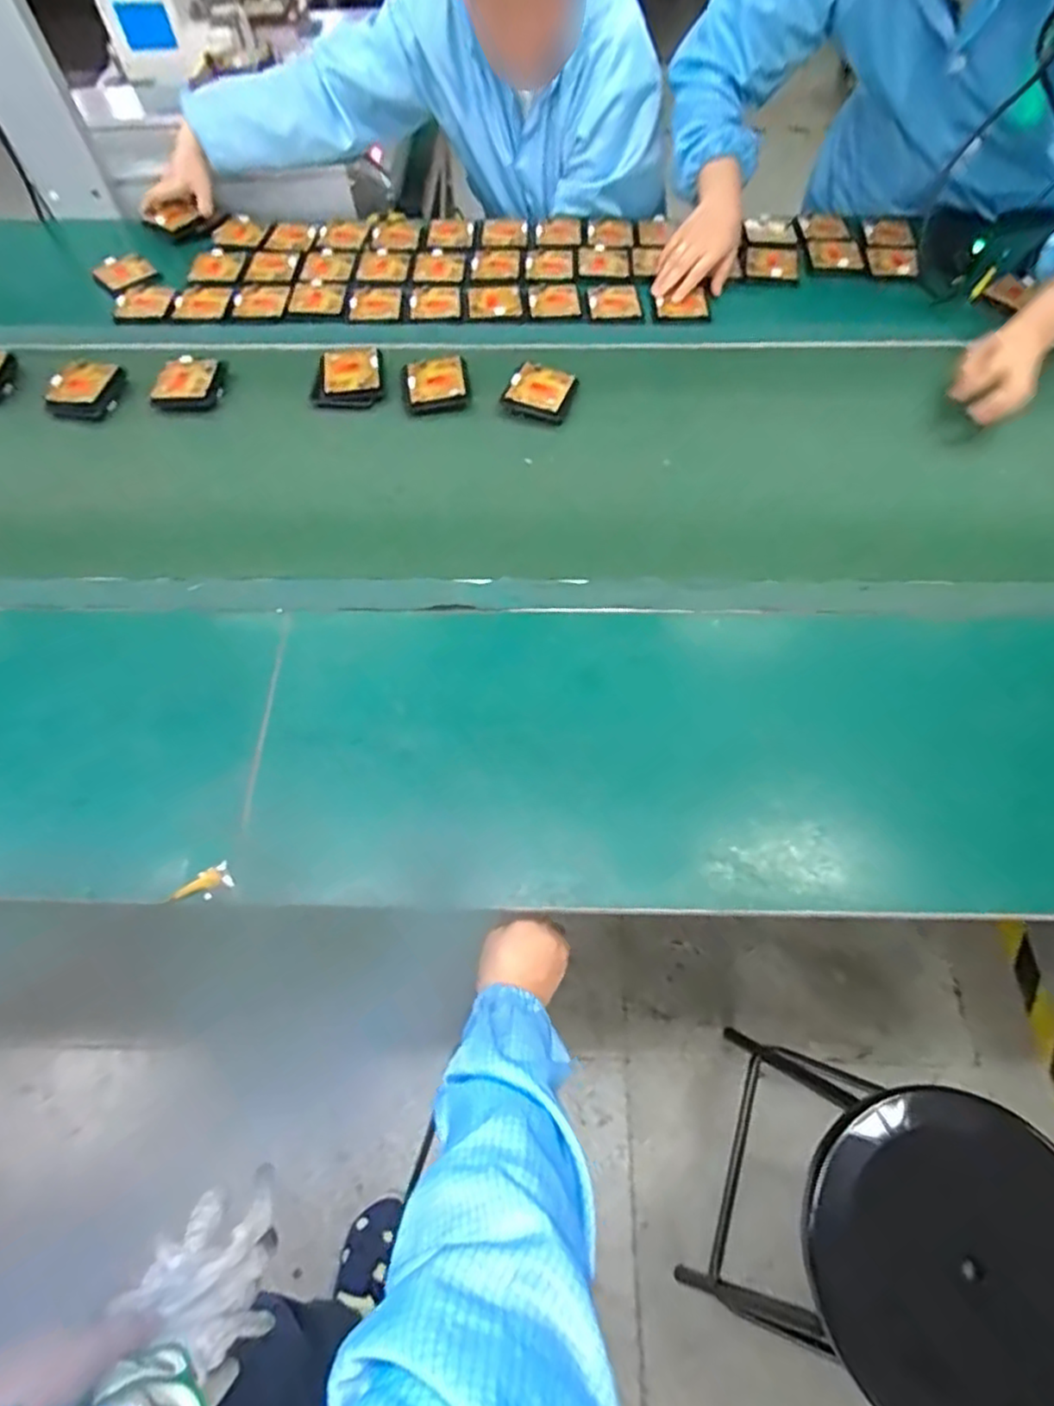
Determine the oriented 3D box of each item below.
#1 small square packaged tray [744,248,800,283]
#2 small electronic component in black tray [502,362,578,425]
[{"bbox_3d":[0.359,-0.648,0.980,0.079,0.012,0.070,7,62,4],"label":"small square packaged tray"},{"bbox_3d":[0.019,-0.389,0.837,0.081,0.016,0.075,18,63,10],"label":"small electronic component in black tray"}]

